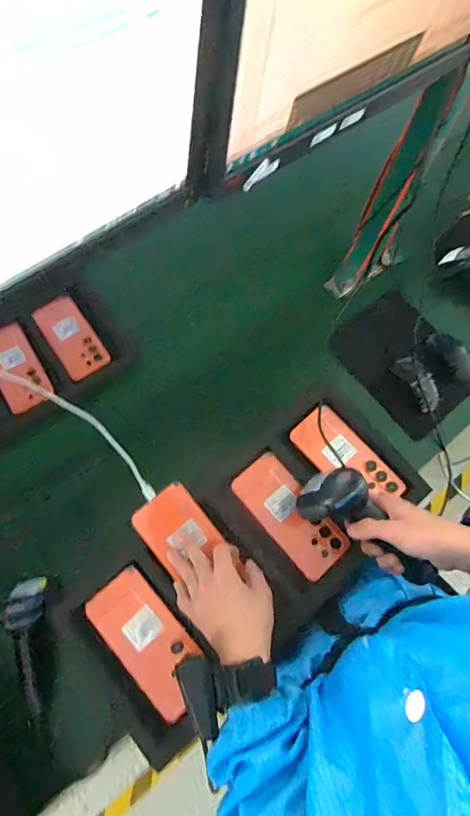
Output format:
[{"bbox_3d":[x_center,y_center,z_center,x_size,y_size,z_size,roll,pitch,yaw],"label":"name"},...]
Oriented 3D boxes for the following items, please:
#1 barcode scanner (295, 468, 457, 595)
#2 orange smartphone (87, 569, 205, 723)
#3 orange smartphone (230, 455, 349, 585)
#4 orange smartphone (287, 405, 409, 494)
[{"bbox_3d":[0.172,0.148,0.520,0.201,0.055,0.066,40,72,1],"label":"barcode scanner"},{"bbox_3d":[-0.108,0.292,0.553,0.079,0.013,0.171,-37,81,-27],"label":"orange smartphone"},{"bbox_3d":[0.077,0.148,0.614,0.081,0.014,0.171,-38,76,-15],"label":"orange smartphone"},{"bbox_3d":[0.165,0.075,0.653,0.078,0.016,0.167,-38,76,-15],"label":"orange smartphone"}]

